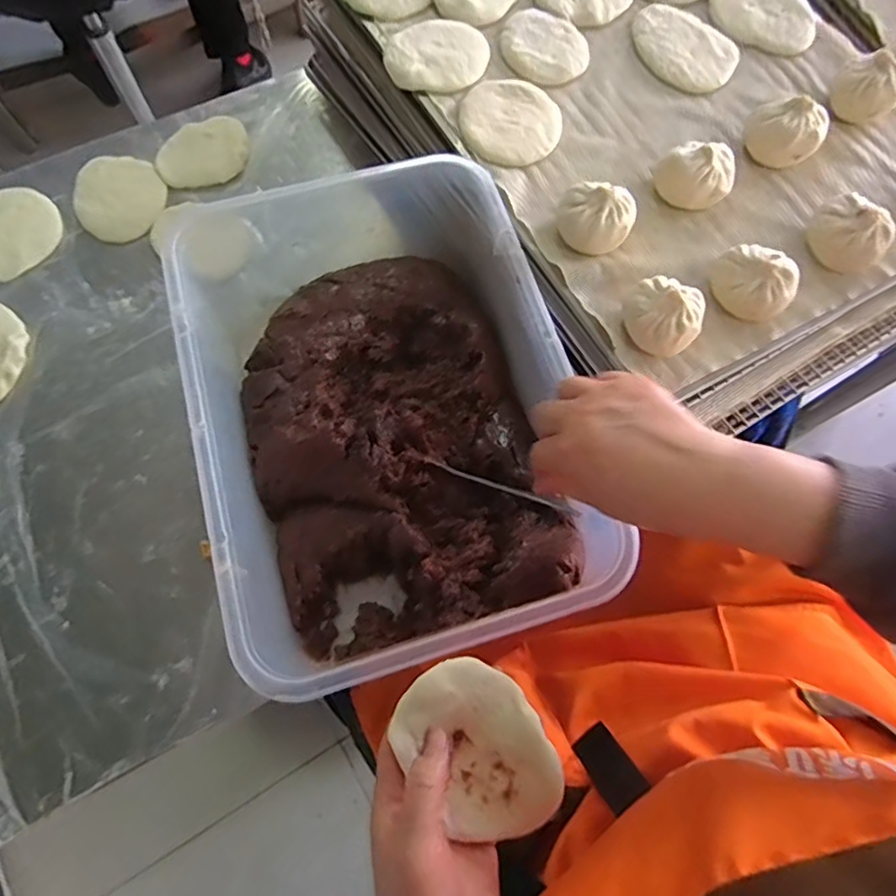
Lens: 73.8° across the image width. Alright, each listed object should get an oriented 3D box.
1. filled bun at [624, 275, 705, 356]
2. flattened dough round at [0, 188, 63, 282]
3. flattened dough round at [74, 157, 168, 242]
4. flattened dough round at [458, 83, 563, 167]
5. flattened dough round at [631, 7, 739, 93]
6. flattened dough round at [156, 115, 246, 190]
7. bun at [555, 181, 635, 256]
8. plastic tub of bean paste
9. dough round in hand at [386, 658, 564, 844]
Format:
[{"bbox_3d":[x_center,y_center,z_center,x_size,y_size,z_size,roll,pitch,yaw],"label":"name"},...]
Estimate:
[{"bbox_3d":[0.163,-0.101,0.450,0.058,0.040,0.053,1,71,-2],"label":"filled bun"},{"bbox_3d":[-0.441,-0.217,0.598,0.097,0.010,0.091,1,71,-2],"label":"flattened dough round"},{"bbox_3d":[-0.341,-0.260,0.617,0.090,0.006,0.096,1,71,-2],"label":"flattened dough round"},{"bbox_3d":[0.056,-0.288,0.526,0.089,0.004,0.085,1,71,-2],"label":"flattened dough round"},{"bbox_3d":[0.221,-0.381,0.564,0.105,0.008,0.080,37,74,10],"label":"flattened dough round"},{"bbox_3d":[-0.263,-0.318,0.638,0.091,0.010,0.081,-11,72,-6],"label":"flattened dough round"},{"bbox_3d":[0.118,-0.185,0.478,0.062,0.042,0.055,20,72,5],"label":"bun"},{"bbox_3d":[-0.058,-0.050,0.500,0.268,0.132,0.424,-15,73,-7],"label":"plastic tub of bean paste"},{"bbox_3d":[0.018,0.168,0.334,0.072,0.018,0.100,-34,86,7],"label":"dough round in hand"}]

